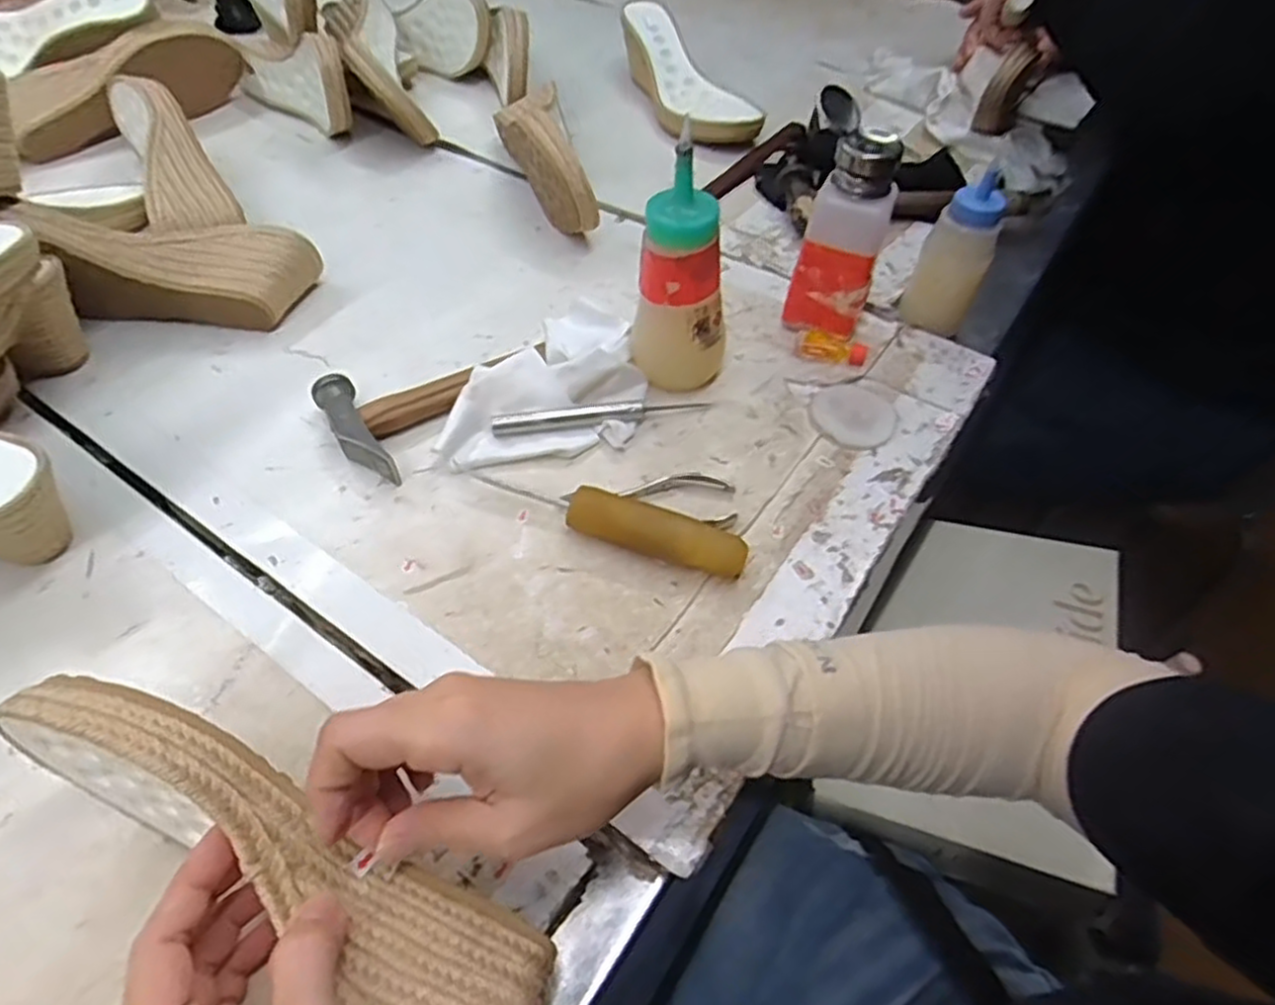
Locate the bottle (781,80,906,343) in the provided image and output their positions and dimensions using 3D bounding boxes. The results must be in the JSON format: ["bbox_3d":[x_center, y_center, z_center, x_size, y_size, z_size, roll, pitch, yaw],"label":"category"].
[{"bbox_3d":[0.140,-0.191,0.508,0.060,0.151,0.060,9,51,4],"label":"bottle"}]

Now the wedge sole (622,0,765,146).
[{"bbox_3d":[0.051,-0.455,0.768,0.082,0.059,0.225,-17,54,-16],"label":"wedge sole"}]

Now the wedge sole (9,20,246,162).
[{"bbox_3d":[-0.507,-0.411,0.719,0.234,0.076,0.064,-32,60,-26],"label":"wedge sole"}]

